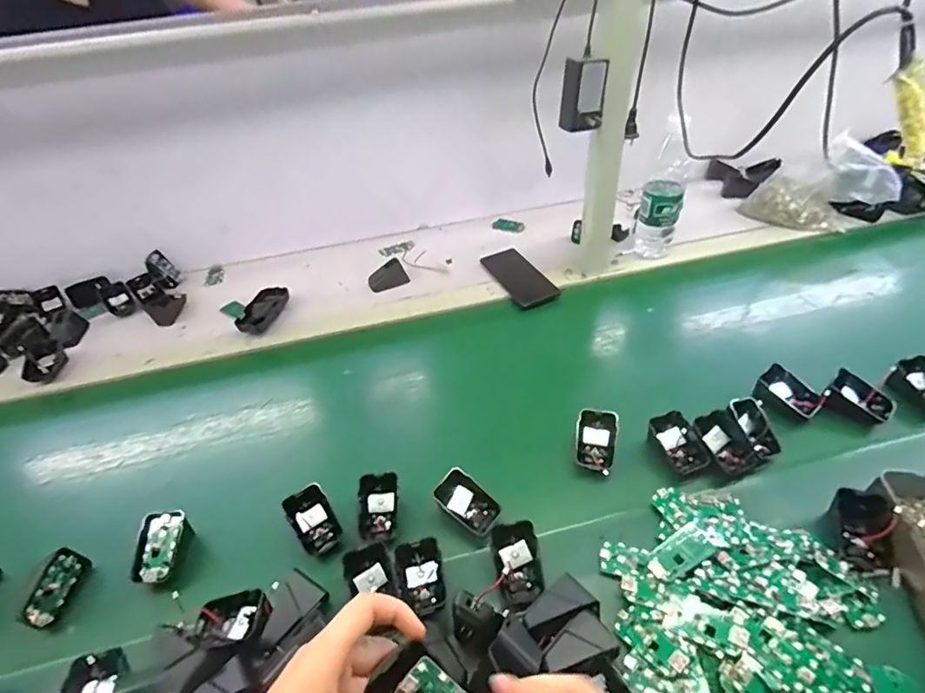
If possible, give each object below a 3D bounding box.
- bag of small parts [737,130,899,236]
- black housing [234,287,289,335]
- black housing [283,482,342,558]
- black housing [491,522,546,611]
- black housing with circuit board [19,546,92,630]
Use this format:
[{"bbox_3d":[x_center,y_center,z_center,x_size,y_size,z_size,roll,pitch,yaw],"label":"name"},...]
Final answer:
[{"bbox_3d":[0.632,-0.291,0.866,0.202,0.131,0.081,6,43,13],"label":"bag of small parts"},{"bbox_3d":[-0.331,-0.061,0.822,0.050,0.030,0.104,3,43,10],"label":"black housing"},{"bbox_3d":[-0.157,0.185,0.524,0.042,0.030,0.065,-31,47,-25],"label":"black housing"},{"bbox_3d":[0.055,0.208,0.468,0.041,0.031,0.068,-9,42,-4],"label":"black housing"},{"bbox_3d":[-0.407,0.242,0.496,0.015,0.045,0.069,2,43,9],"label":"black housing with circuit board"}]

